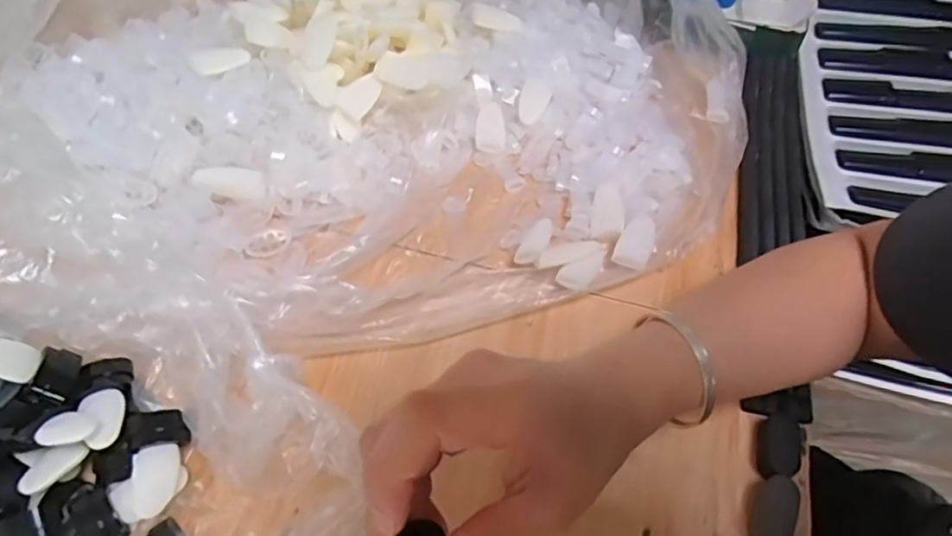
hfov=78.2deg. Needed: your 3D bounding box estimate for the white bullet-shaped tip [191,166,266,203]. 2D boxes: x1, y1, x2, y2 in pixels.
[{"bbox_3d":[-0.173,-0.060,0.413,0.047,0.026,0.006,13,30,-29],"label":"white bullet-shaped tip"}]

